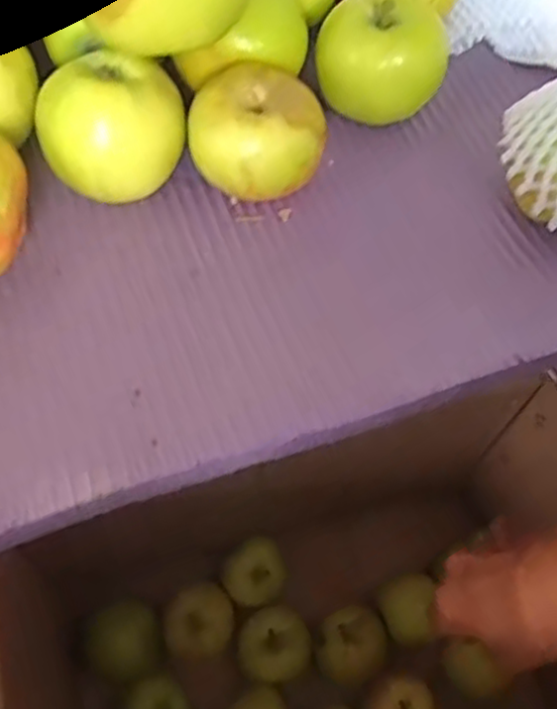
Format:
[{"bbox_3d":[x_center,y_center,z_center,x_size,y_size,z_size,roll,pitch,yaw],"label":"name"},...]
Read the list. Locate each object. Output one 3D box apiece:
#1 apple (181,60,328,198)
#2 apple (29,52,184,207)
[{"bbox_3d":[-0.010,-0.093,0.326,0.060,0.050,0.054,7,63,0],"label":"apple"},{"bbox_3d":[-0.072,-0.095,0.319,0.061,0.056,0.050,-10,64,-8],"label":"apple"}]

